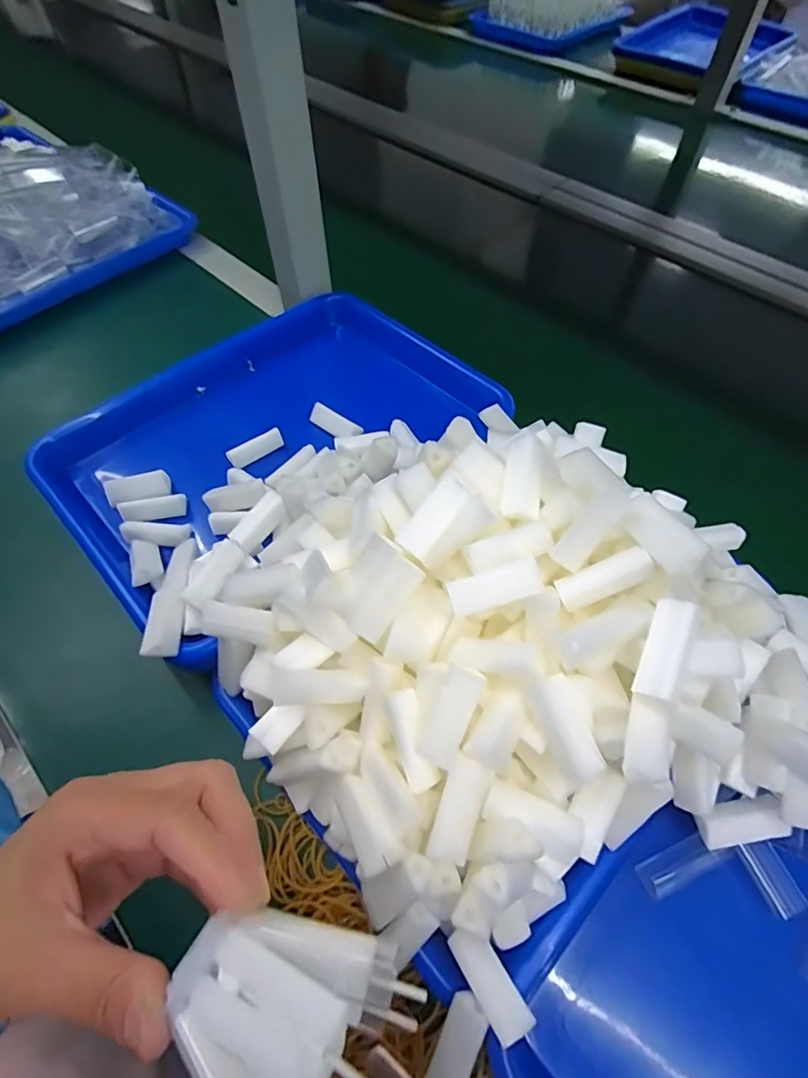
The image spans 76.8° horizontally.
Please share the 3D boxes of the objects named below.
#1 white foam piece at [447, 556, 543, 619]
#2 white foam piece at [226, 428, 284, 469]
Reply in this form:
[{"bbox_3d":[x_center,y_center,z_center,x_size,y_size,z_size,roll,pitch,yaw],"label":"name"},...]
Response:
[{"bbox_3d":[0.044,0.024,0.254,0.046,0.013,0.018,-16,86,3],"label":"white foam piece"},{"bbox_3d":[-0.122,-0.075,0.420,0.046,0.016,0.010,-32,63,-19],"label":"white foam piece"}]

